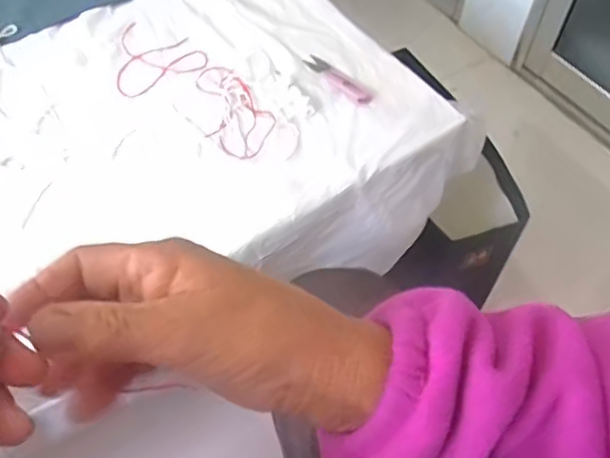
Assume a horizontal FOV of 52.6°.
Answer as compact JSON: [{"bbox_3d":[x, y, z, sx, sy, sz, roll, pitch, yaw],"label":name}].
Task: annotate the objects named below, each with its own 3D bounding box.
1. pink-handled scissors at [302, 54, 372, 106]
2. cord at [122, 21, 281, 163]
[{"bbox_3d":[0.037,-0.175,0.717,0.026,0.006,0.105,-32,60,-23],"label":"pink-handled scissors"},{"bbox_3d":[-0.137,-0.164,0.703,0.111,0.005,0.266,-35,61,-25],"label":"cord"}]

